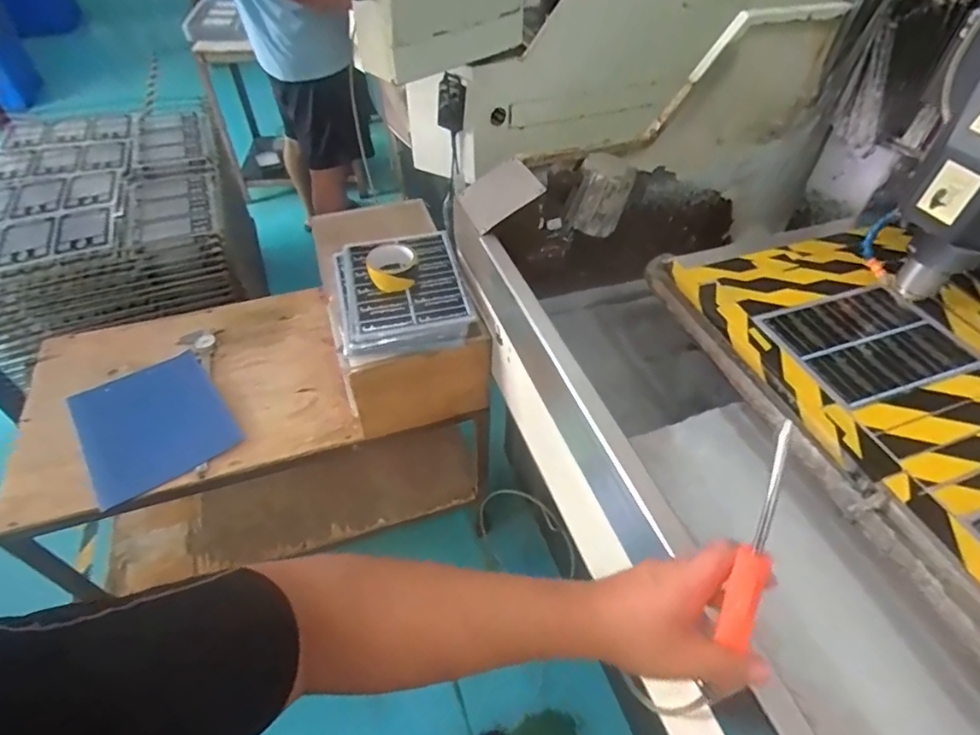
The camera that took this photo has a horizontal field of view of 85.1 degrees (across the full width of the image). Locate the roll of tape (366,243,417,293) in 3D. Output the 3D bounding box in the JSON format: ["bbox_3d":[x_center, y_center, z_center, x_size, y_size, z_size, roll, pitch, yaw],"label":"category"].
[{"bbox_3d":[-0.176,-0.181,0.959,0.087,0.041,0.088,-3,49,-1],"label":"roll of tape"}]

